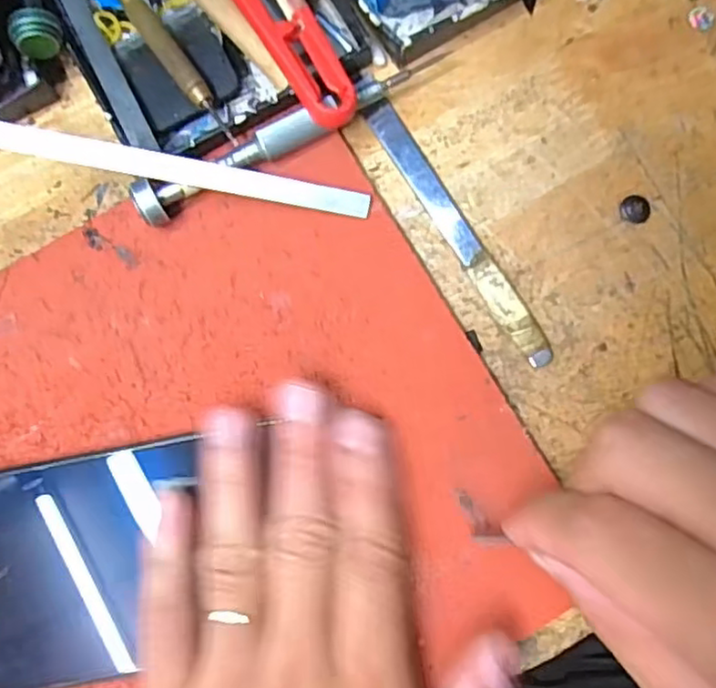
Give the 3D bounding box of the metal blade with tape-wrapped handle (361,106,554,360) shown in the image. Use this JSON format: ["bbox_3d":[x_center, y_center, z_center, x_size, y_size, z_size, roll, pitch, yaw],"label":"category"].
[{"bbox_3d":[0.037,-0.042,0.250,0.011,0.004,0.114,-31,81,-2],"label":"metal blade with tape-wrapped handle"}]

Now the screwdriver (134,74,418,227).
[{"bbox_3d":[-0.029,-0.072,0.248,0.107,0.017,0.013,-28,81,-2],"label":"screwdriver"}]

